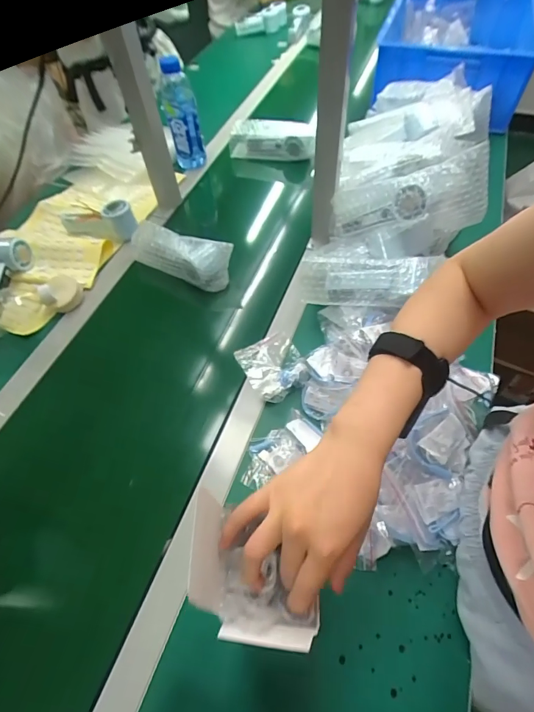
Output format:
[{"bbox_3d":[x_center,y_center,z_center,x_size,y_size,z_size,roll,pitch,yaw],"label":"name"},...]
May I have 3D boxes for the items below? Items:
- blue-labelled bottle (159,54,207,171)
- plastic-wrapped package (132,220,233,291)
[{"bbox_3d":[-0.175,-0.495,0.806,0.066,0.204,0.073,-8,56,-2],"label":"blue-labelled bottle"},{"bbox_3d":[-0.149,-0.180,0.673,0.173,0.057,0.055,21,60,16],"label":"plastic-wrapped package"}]

